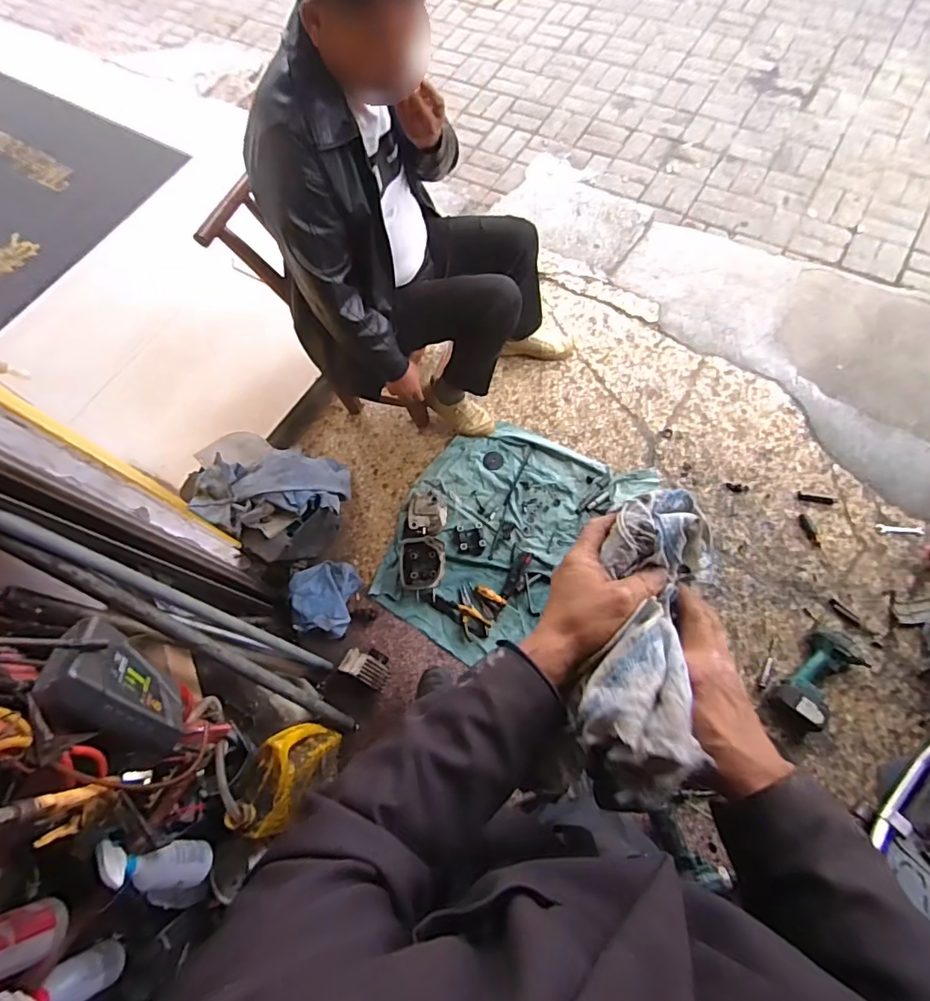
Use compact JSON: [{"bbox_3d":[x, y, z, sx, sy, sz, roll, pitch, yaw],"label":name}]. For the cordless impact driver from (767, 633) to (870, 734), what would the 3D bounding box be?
[{"bbox_3d":[0.861,0.439,1.263,0.258,0.090,0.125,-43,70,-11],"label":"cordless impact driver"}]

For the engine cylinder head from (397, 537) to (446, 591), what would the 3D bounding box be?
[{"bbox_3d":[-0.118,0.174,1.454,0.128,0.040,0.142,-3,79,14],"label":"engine cylinder head"}]

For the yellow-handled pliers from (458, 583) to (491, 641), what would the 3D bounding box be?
[{"bbox_3d":[0.021,0.297,1.401,0.068,0.013,0.148,-14,64,-6],"label":"yellow-handled pliers"}]

